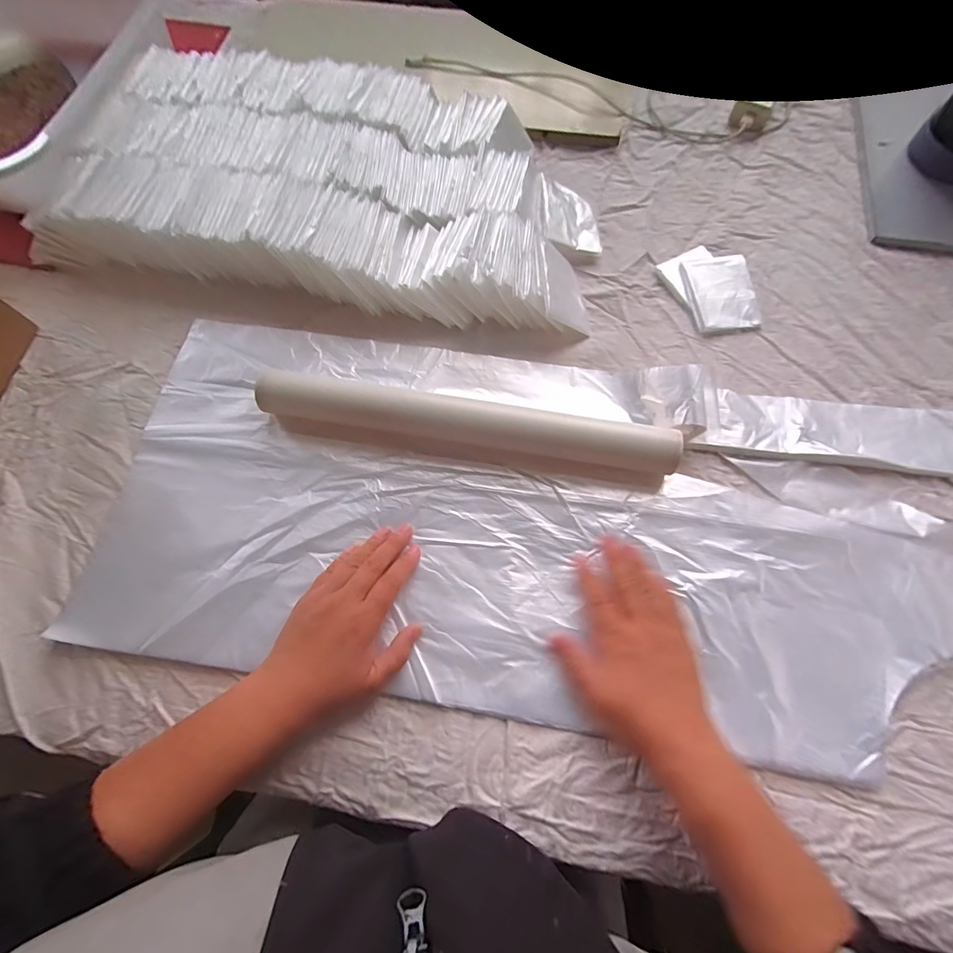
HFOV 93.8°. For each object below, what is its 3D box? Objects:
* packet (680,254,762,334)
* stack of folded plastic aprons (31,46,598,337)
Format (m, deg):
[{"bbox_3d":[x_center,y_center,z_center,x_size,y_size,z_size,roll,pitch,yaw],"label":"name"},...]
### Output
[{"bbox_3d":[0.253,-0.190,0.461,0.066,0.013,0.089,-3,69,0],"label":"packet"},{"bbox_3d":[-0.149,-0.317,0.481,0.556,0.067,0.275,11,70,5],"label":"stack of folded plastic aprons"}]

